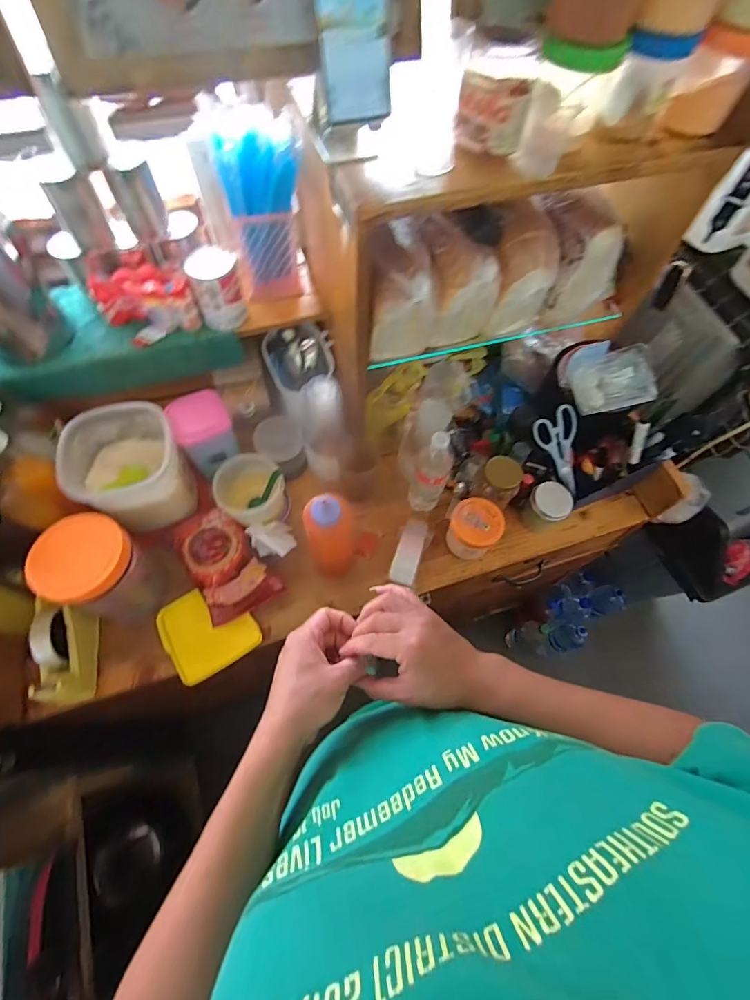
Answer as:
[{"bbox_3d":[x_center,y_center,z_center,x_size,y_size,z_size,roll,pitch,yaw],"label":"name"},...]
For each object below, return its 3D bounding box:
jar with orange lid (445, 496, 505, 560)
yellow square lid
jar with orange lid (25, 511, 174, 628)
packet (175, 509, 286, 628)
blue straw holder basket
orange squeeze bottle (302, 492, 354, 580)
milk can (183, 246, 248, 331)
[{"bbox_3d":[0.174,0.055,0.765,0.087,0.094,0.087,1,66,-2],"label":"jar with orange lid"},{"bbox_3d":[-0.280,0.216,0.717,0.138,0.018,0.140,-32,71,-15],"label":"yellow square lid"},{"bbox_3d":[-0.419,0.109,0.666,0.133,0.160,0.124,1,66,-2],"label":"jar with orange lid"},{"bbox_3d":[-0.265,0.106,0.749,0.126,0.041,0.198,-33,71,-15],"label":"packet"},{"bbox_3d":[-0.178,-0.457,0.690,0.113,0.227,0.117,-18,68,-10],"label":"blue straw holder basket"},{"bbox_3d":[-0.068,0.065,0.673,0.070,0.231,0.064,1,66,-2],"label":"orange squeeze bottle"},{"bbox_3d":[-0.254,-0.340,0.693,0.080,0.100,0.067,-21,68,-11],"label":"milk can"}]

